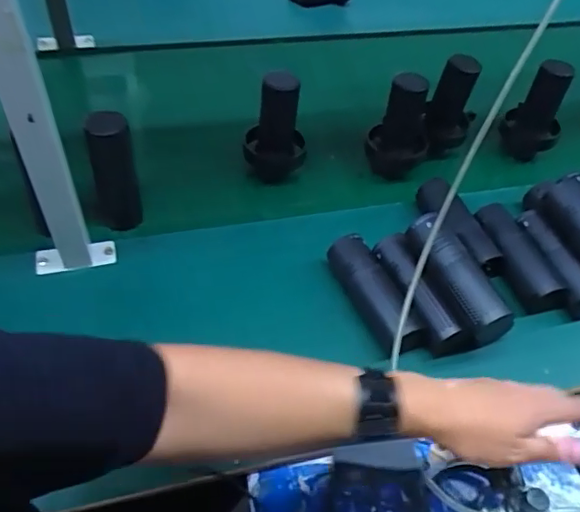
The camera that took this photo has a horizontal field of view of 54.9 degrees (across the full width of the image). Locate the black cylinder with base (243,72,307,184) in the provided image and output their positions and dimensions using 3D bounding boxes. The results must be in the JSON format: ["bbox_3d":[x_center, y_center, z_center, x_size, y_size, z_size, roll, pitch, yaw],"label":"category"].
[{"bbox_3d":[-0.021,-0.198,0.839,0.092,0.178,0.085,2,50,-5],"label":"black cylinder with base"}]

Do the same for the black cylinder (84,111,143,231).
[{"bbox_3d":[-0.233,-0.106,0.746,0.052,0.166,0.056,-10,53,-14],"label":"black cylinder"}]

